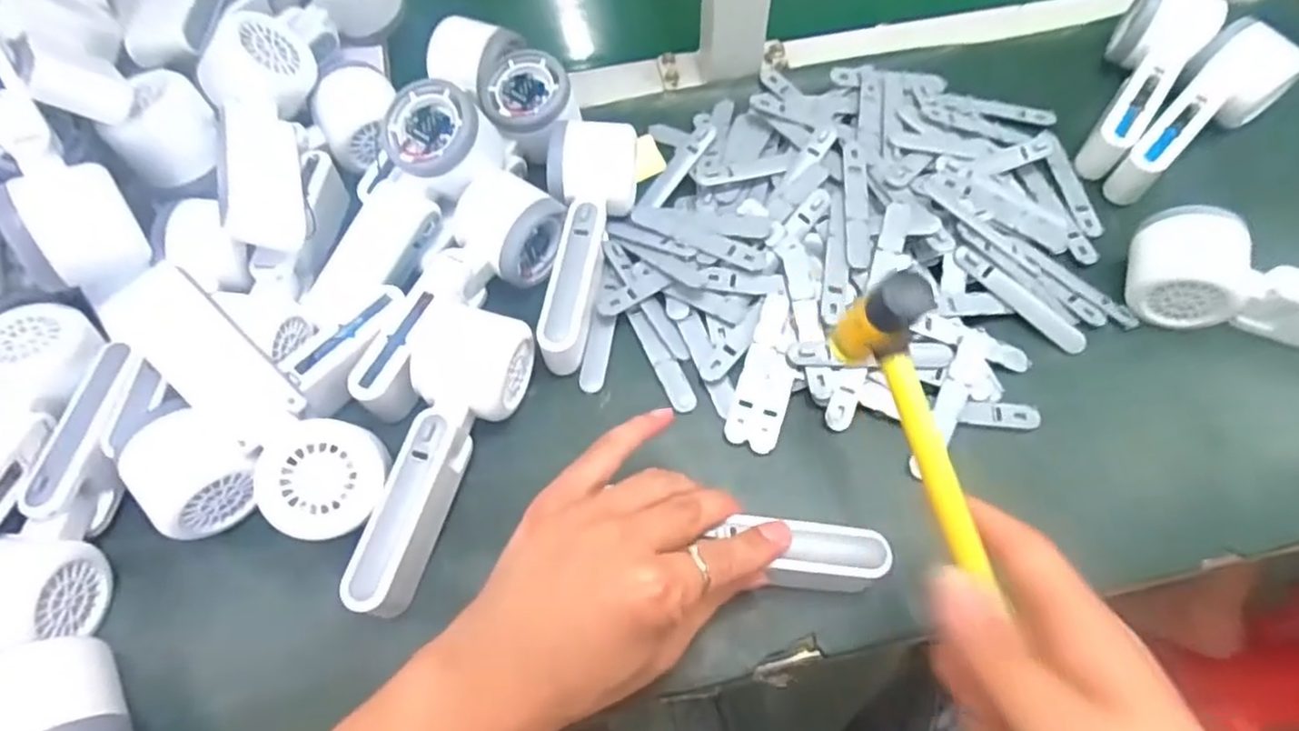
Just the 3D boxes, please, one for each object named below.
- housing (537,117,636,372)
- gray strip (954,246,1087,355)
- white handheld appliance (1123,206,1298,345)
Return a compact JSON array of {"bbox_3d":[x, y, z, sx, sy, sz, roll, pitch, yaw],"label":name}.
[{"bbox_3d":[-0.037,-0.075,0.438,0.053,0.053,0.155,0,62,0],"label":"housing"},{"bbox_3d":[0.230,-0.041,0.441,0.094,0.007,0.017,41,69,5],"label":"gray strip"},{"bbox_3d":[0.376,-0.042,0.425,0.164,0.057,0.059,13,63,7],"label":"white handheld appliance"}]

